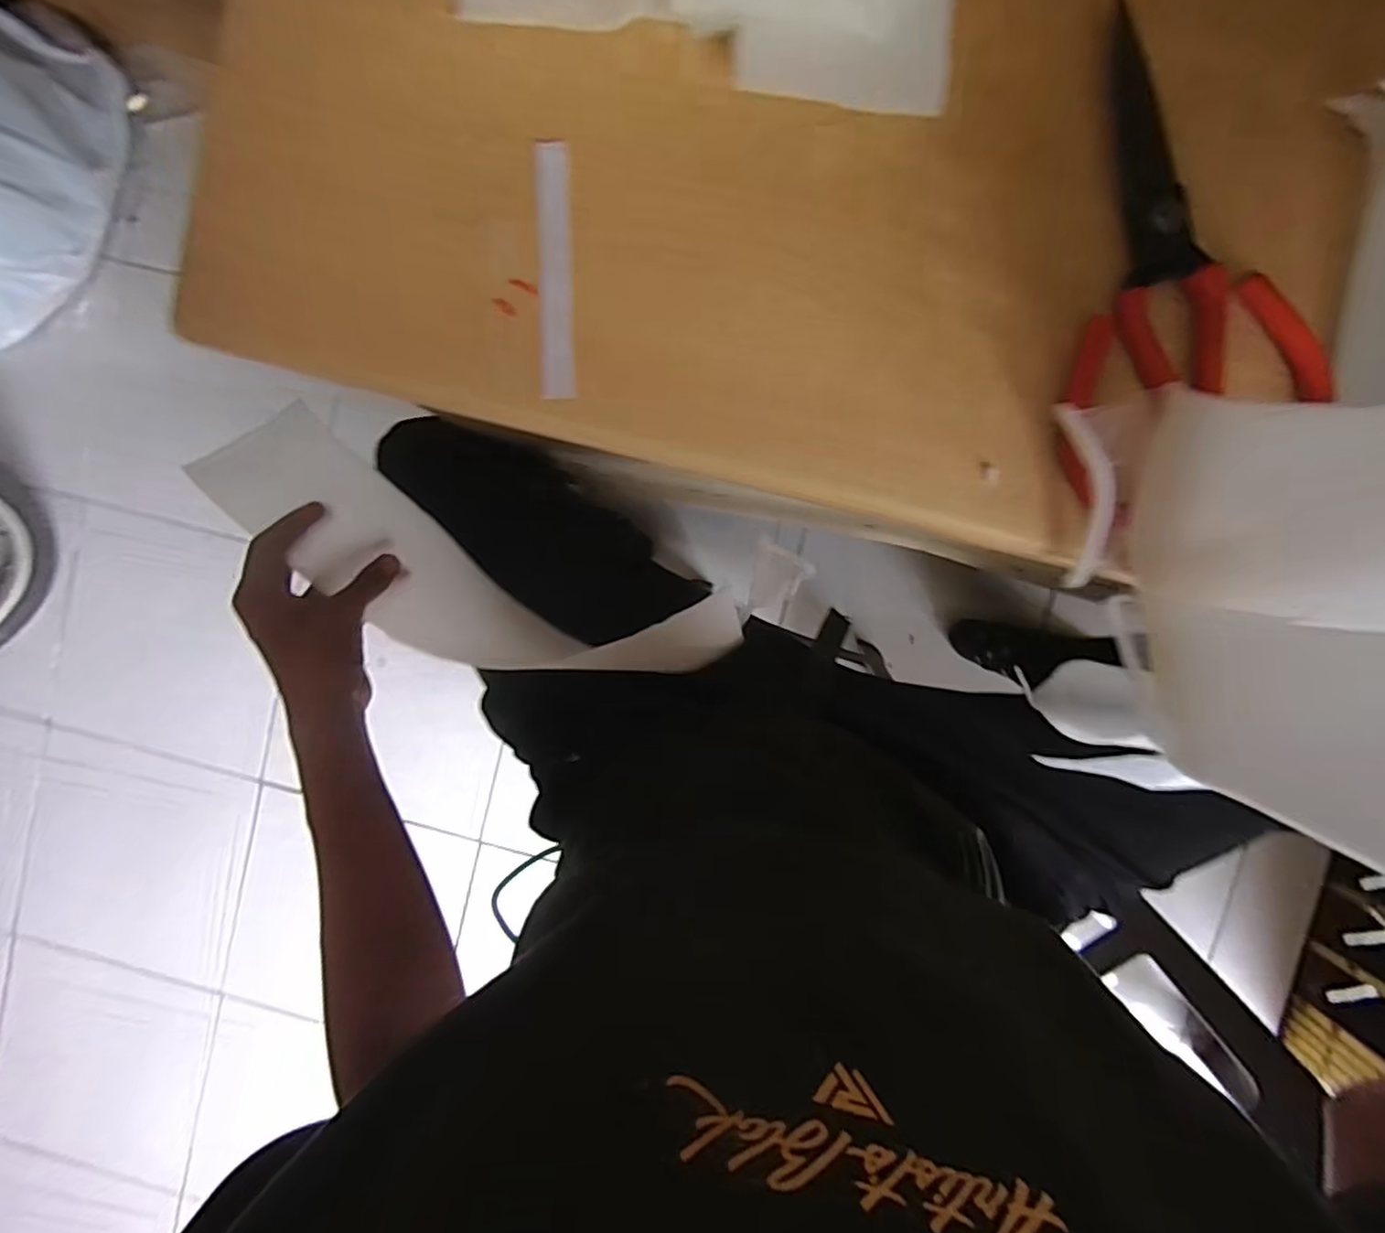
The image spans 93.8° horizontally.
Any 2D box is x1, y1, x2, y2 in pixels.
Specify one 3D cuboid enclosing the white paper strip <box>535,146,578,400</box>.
[{"bbox_3d":[-0.064,-0.161,0.303,0.016,0.004,0.115,-1,94,3],"label":"white paper strip"}]

